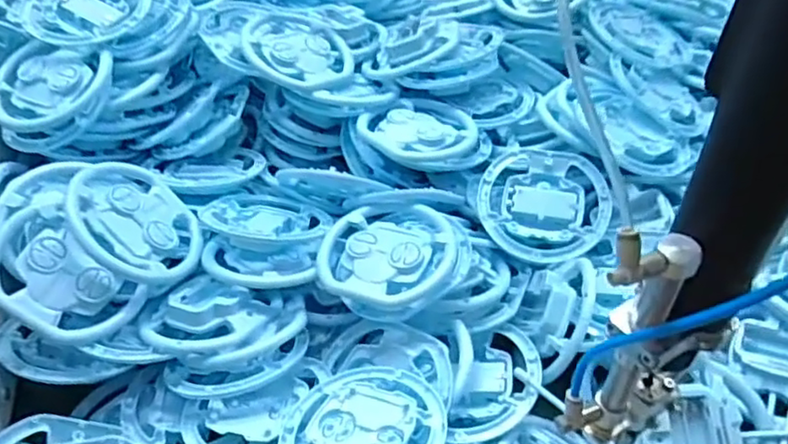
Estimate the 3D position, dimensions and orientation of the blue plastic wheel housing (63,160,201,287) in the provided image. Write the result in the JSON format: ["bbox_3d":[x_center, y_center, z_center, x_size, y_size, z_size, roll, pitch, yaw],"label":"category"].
[{"bbox_3d":[-0.194,-0.001,0.462,0.101,0.014,0.092,32,39,-30],"label":"blue plastic wheel housing"}]

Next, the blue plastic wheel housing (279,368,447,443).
[{"bbox_3d":[-0.020,0.130,0.385,0.101,0.022,0.097,0,43,0],"label":"blue plastic wheel housing"}]

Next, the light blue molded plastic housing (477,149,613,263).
[{"bbox_3d":[0.123,-0.012,0.509,0.105,0.022,0.099,5,69,3],"label":"light blue molded plastic housing"}]

